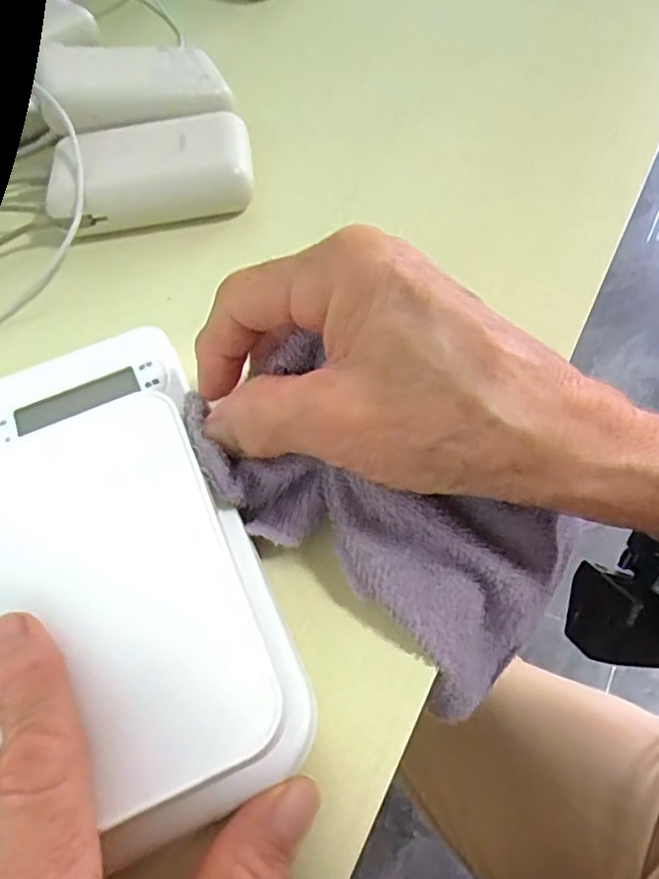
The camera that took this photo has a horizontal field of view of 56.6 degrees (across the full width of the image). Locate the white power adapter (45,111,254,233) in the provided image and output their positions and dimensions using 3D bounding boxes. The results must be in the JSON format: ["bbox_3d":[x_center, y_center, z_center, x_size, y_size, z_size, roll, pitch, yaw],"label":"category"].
[{"bbox_3d":[-0.091,-0.137,0.315,0.100,0.029,0.055,-5,56,2],"label":"white power adapter"}]

